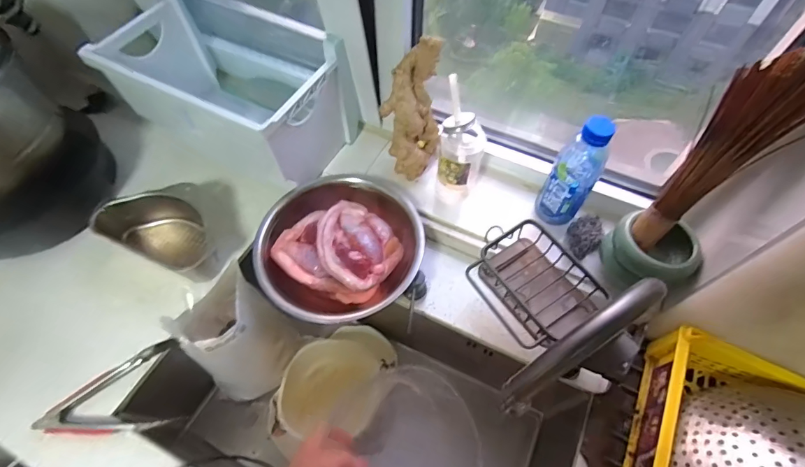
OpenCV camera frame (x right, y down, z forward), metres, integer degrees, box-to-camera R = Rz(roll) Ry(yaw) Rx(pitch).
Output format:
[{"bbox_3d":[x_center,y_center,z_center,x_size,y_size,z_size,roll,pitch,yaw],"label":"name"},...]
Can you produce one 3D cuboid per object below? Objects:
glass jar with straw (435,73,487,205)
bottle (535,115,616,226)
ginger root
[{"bbox_3d":[0.095,-0.137,0.676,0.071,0.218,0.059,21,60,13],"label":"glass jar with straw"},{"bbox_3d":[0.268,-0.094,0.623,0.067,0.197,0.065,29,62,17],"label":"bottle"},{"bbox_3d":[0.017,-0.211,0.695,0.093,0.232,0.045,5,31,4],"label":"ginger root"}]

